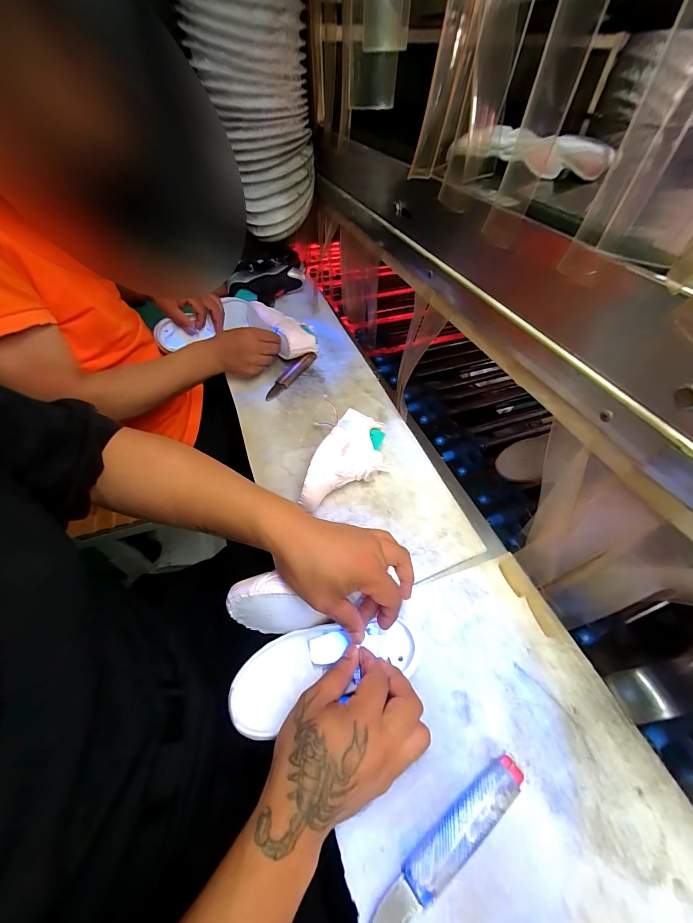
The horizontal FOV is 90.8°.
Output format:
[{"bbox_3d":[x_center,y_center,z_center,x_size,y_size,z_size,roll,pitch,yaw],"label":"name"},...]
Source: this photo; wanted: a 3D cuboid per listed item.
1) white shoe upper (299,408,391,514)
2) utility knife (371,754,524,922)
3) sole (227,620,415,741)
[{"bbox_3d":[0.009,0.005,0.494,0.083,0.075,0.182,20,52,15],"label":"white shoe upper"},{"bbox_3d":[0.086,0.311,0.278,0.160,0.013,0.027,-27,55,-22],"label":"utility knife"},{"bbox_3d":[-0.021,0.204,0.343,0.179,0.029,0.076,-13,51,-11],"label":"sole"}]

